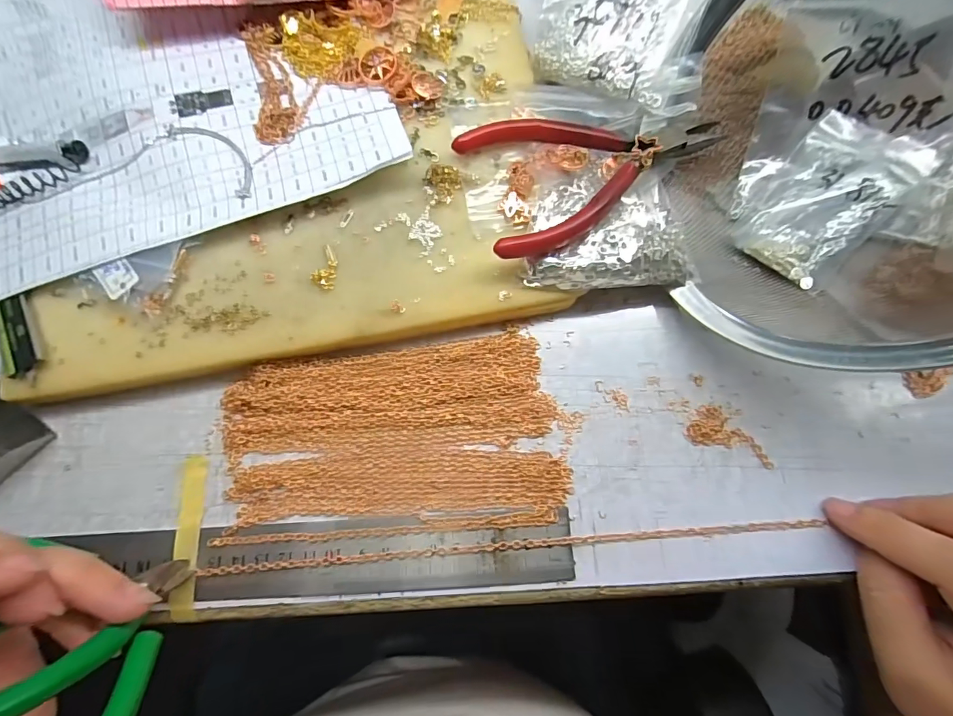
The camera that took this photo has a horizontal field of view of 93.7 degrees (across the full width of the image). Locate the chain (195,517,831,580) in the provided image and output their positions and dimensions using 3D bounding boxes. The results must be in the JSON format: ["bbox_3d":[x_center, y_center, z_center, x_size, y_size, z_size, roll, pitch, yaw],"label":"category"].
[{"bbox_3d":[0.014,0.080,0.189,0.259,0.004,0.005,-5,83,0],"label":"chain"}]

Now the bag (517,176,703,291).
[{"bbox_3d":[0.060,-0.059,0.203,0.076,0.014,0.054,-3,75,0],"label":"bag"}]

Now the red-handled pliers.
[{"bbox_3d":[0.054,-0.091,0.205,0.113,0.020,0.069,-18,76,-4],"label":"red-handled pliers"}]

